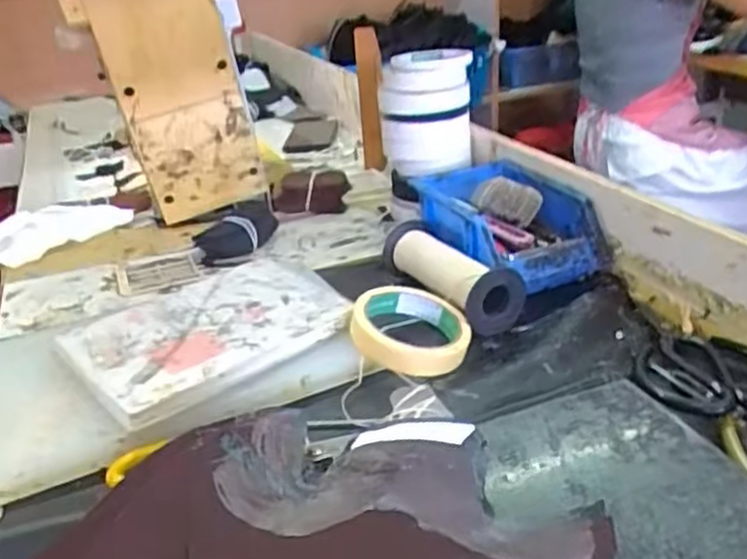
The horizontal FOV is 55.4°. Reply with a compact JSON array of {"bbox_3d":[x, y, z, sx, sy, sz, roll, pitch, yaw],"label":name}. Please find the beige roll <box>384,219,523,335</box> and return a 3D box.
[{"bbox_3d":[0.066,-0.010,0.636,0.059,0.052,0.167,-17,28,-22],"label":"beige roll"}]

